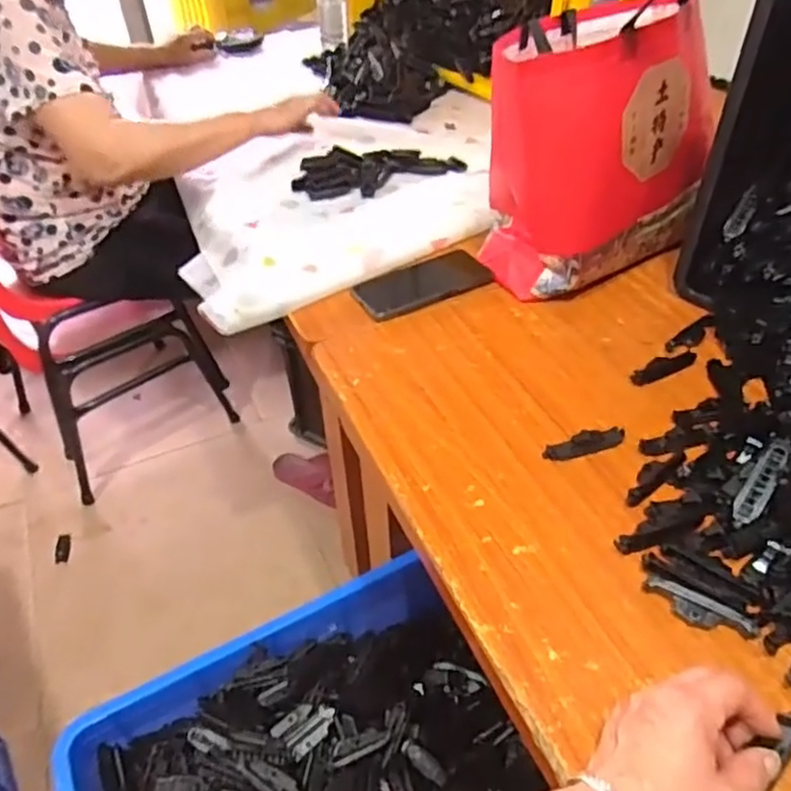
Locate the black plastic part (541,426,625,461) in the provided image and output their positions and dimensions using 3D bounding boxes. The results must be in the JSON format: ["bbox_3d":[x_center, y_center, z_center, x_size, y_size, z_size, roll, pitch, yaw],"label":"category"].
[{"bbox_3d":[0.181,0.044,0.637,0.081,0.015,0.020,-10,44,-9],"label":"black plastic part"}]

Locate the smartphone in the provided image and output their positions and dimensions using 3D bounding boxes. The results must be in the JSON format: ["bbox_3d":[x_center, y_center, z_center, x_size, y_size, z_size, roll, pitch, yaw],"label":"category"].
[{"bbox_3d":[0.033,-0.138,0.829,0.165,0.011,0.081,-22,47,-21],"label":"smartphone"}]

